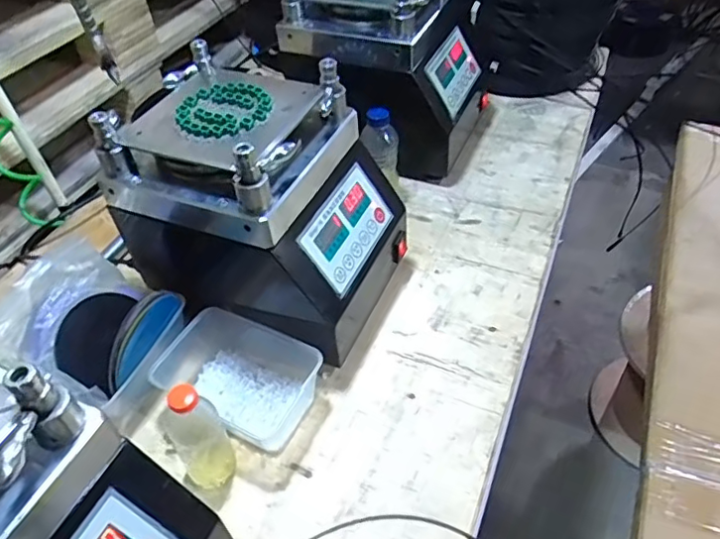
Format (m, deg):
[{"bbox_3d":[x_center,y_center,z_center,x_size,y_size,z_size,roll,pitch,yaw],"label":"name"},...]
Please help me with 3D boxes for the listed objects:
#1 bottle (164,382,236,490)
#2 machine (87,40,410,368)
[{"bbox_3d":[-0.162,0.165,0.573,0.051,0.128,0.044,-23,48,-17],"label":"bottle"},{"bbox_3d":[-0.118,-0.076,0.701,0.284,0.288,0.218,18,50,21],"label":"machine"}]

